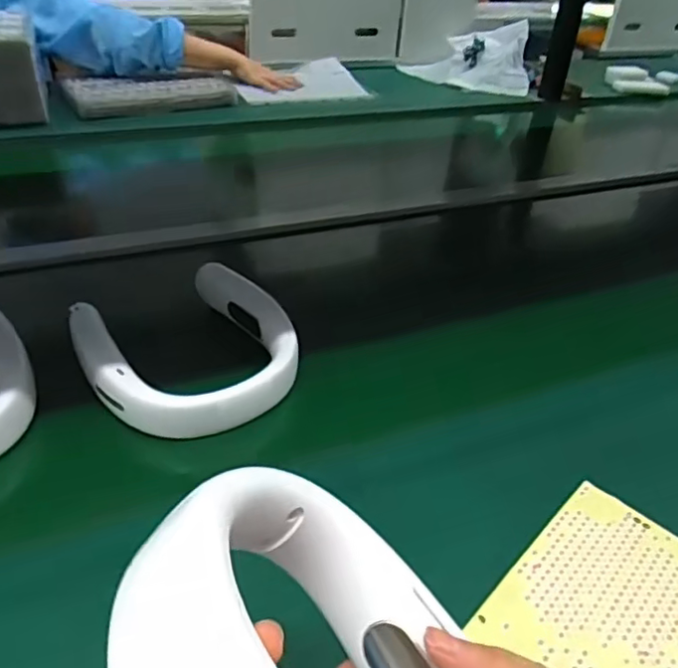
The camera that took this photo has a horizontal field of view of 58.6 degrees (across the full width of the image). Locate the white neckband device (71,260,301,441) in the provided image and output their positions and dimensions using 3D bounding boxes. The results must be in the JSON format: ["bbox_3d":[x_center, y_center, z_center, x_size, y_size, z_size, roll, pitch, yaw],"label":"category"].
[{"bbox_3d":[-0.141,0.010,0.573,0.188,0.042,0.199,-25,47,-34],"label":"white neckband device"}]

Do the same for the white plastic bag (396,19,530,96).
[{"bbox_3d":[0.326,-0.701,1.541,0.318,0.128,0.245,7,37,2],"label":"white plastic bag"}]

